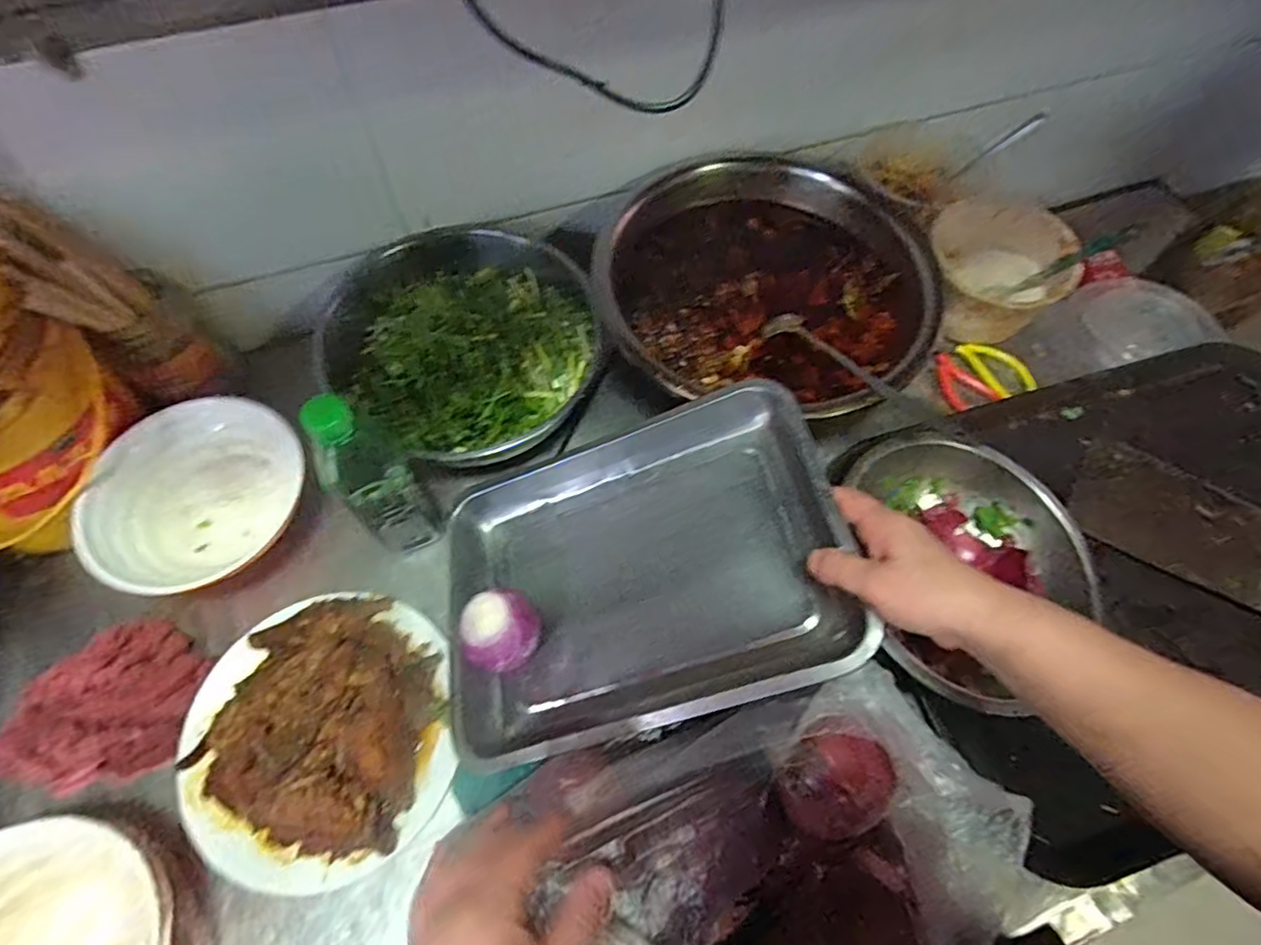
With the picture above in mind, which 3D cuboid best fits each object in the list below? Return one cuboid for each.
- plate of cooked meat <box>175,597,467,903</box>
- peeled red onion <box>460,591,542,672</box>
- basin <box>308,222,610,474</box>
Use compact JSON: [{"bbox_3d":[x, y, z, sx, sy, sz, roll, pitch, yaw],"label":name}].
[{"bbox_3d":[-0.255,0.206,0.497,0.215,0.047,0.221,-9,64,-6],"label":"plate of cooked meat"},{"bbox_3d":[-0.109,0.131,0.519,0.063,0.068,0.060,0,64,-1],"label":"peeled red onion"},{"bbox_3d":[-0.179,-0.148,0.643,0.268,0.081,0.279,-24,67,-12],"label":"basin"}]

